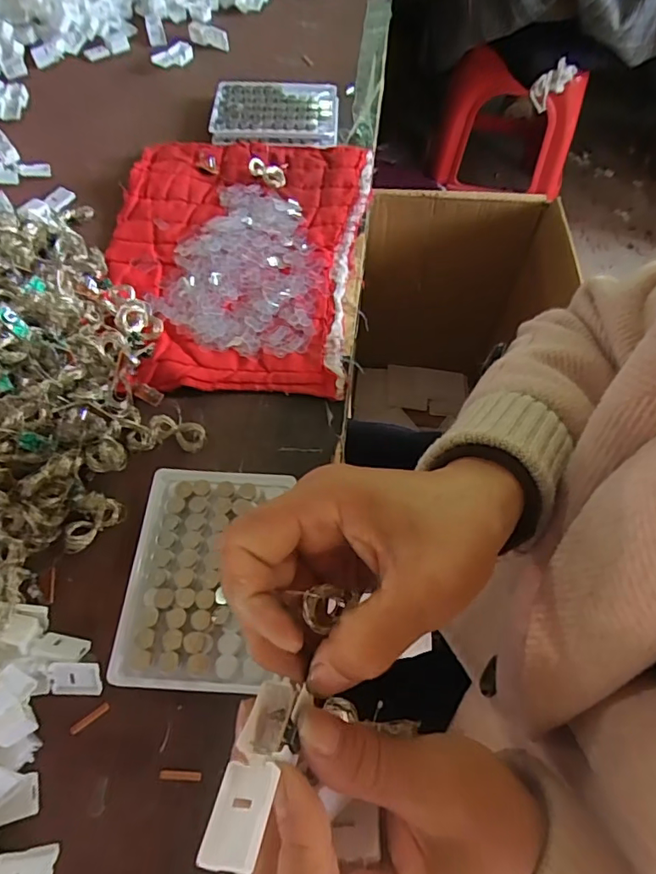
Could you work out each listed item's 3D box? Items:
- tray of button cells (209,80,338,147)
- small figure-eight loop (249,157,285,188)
[{"bbox_3d":[-0.057,-0.348,0.549,0.132,0.010,0.099,2,62,0],"label":"tray of button cells"},{"bbox_3d":[-0.059,-0.256,0.499,0.037,0.014,0.020,20,59,-23],"label":"small figure-eight loop"}]

